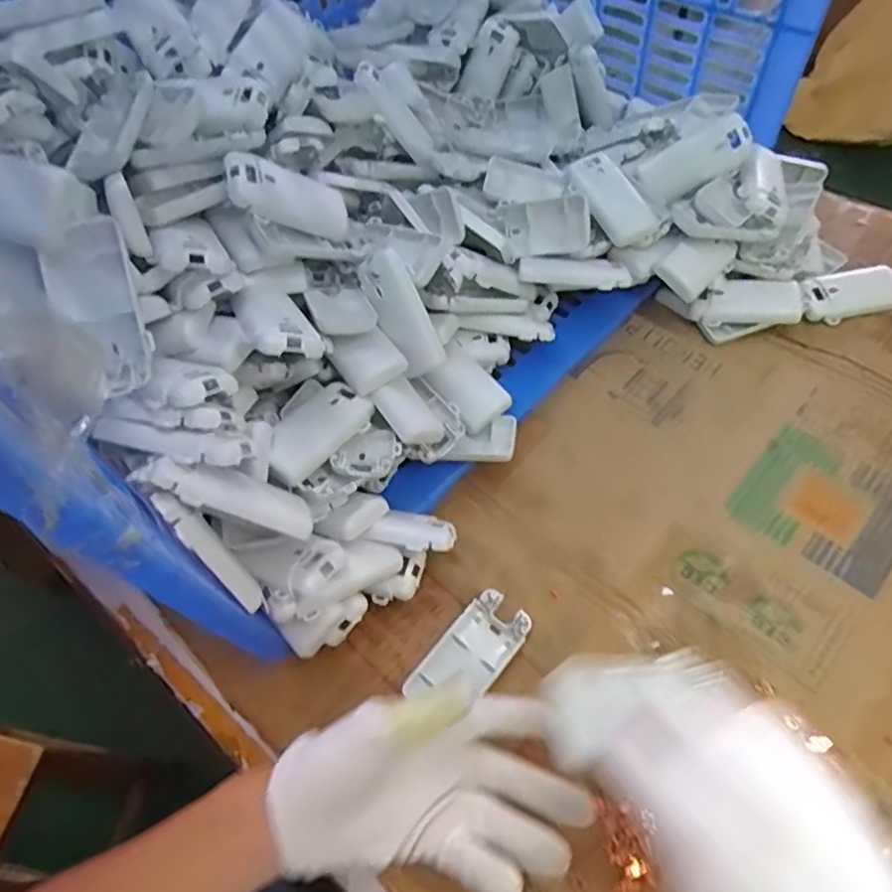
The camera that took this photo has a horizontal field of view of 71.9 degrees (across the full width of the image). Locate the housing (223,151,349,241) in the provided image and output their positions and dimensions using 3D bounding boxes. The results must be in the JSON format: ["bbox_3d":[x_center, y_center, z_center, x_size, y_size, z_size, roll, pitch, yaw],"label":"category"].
[{"bbox_3d":[-0.117,-0.186,0.458,0.102,0.031,0.038,3,43,-49],"label":"housing"}]

